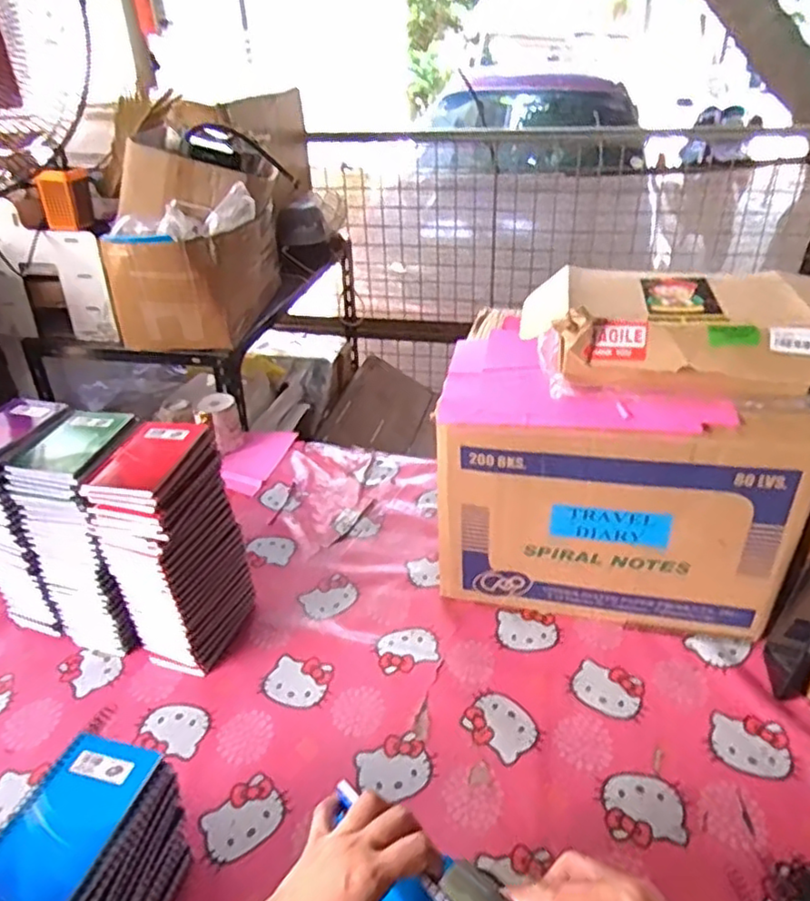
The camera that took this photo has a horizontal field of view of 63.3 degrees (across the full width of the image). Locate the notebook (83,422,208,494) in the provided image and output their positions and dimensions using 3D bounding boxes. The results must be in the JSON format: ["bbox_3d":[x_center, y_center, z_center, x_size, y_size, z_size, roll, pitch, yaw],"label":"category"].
[{"bbox_3d":[-0.283,0.004,0.738,0.092,0.012,0.127,6,37,19],"label":"notebook"}]

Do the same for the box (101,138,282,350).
[{"bbox_3d":[-0.408,-0.420,1.322,0.261,0.314,0.349,4,33,10],"label":"box"}]

